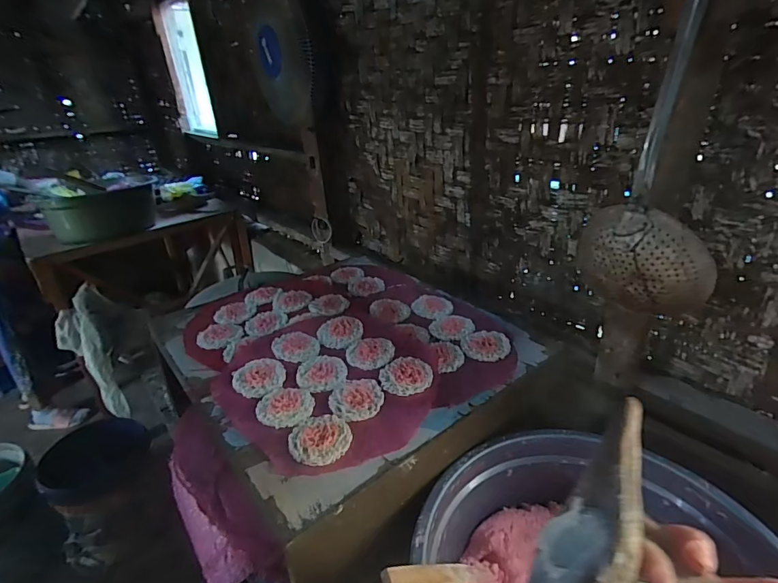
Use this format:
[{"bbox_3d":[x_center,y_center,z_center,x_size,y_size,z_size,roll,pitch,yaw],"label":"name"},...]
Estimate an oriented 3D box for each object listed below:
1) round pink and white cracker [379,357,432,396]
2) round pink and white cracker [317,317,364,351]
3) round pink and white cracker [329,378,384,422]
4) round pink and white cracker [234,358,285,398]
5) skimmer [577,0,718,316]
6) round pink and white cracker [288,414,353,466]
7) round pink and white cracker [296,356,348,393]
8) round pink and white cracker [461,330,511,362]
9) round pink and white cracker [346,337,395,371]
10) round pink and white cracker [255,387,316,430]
[{"bbox_3d":[0.027,0.130,0.657,0.079,0.016,0.079,-2,27,1],"label":"round pink and white cracker"},{"bbox_3d":[-0.086,0.071,0.768,0.080,0.016,0.073,-2,27,1],"label":"round pink and white cracker"},{"bbox_3d":[-0.047,0.154,0.623,0.076,0.005,0.077,-2,27,1],"label":"round pink and white cracker"},{"bbox_3d":[-0.205,0.132,0.674,0.077,0.008,0.080,-2,27,1],"label":"round pink and white cracker"},{"bbox_3d":[0.357,-0.159,0.556,0.078,0.413,0.173,-21,32,-32],"label":"skimmer"},{"bbox_3d":[-0.090,0.190,0.559,0.078,0.006,0.080,-2,27,1],"label":"round pink and white cracker"},{"bbox_3d":[-0.107,0.130,0.683,0.077,0.006,0.085,-9,27,-12],"label":"round pink and white cracker"},{"bbox_3d":[0.165,0.090,0.731,0.079,0.007,0.082,1,27,8],"label":"round pink and white cracker"},{"bbox_3d":[-0.031,0.101,0.709,0.078,0.011,0.079,-2,27,1],"label":"round pink and white cracker"},{"bbox_3d":[-0.149,0.163,0.614,0.081,0.004,0.078,-2,27,1],"label":"round pink and white cracker"}]

